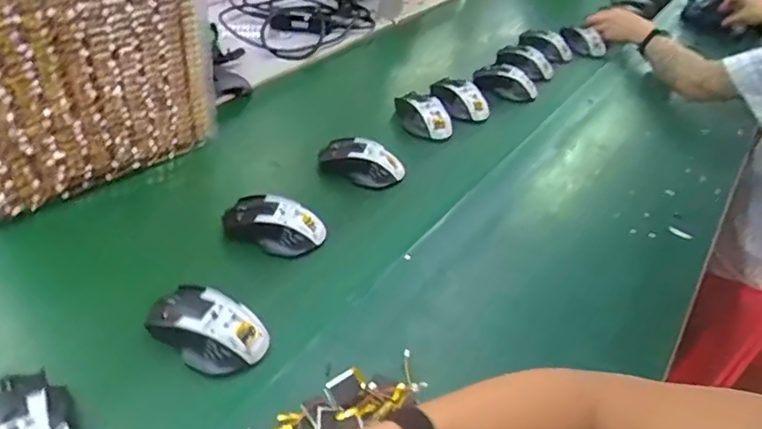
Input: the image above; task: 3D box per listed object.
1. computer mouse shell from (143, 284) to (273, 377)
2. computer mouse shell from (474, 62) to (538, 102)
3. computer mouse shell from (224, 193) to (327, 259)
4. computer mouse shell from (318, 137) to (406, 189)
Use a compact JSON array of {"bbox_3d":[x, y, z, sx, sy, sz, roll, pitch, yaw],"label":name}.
[{"bbox_3d":[-0.164,0.110,0.548,0.109,0.048,0.066,21,42,16],"label":"computer mouse shell"},{"bbox_3d":[0.226,-0.238,1.030,0.116,0.045,0.052,9,37,-22],"label":"computer mouse shell"},{"bbox_3d":[-0.123,0.016,0.672,0.112,0.049,0.060,17,41,11],"label":"computer mouse shell"},{"bbox_3d":[-0.025,-0.071,0.790,0.118,0.048,0.063,8,40,1],"label":"computer mouse shell"}]

